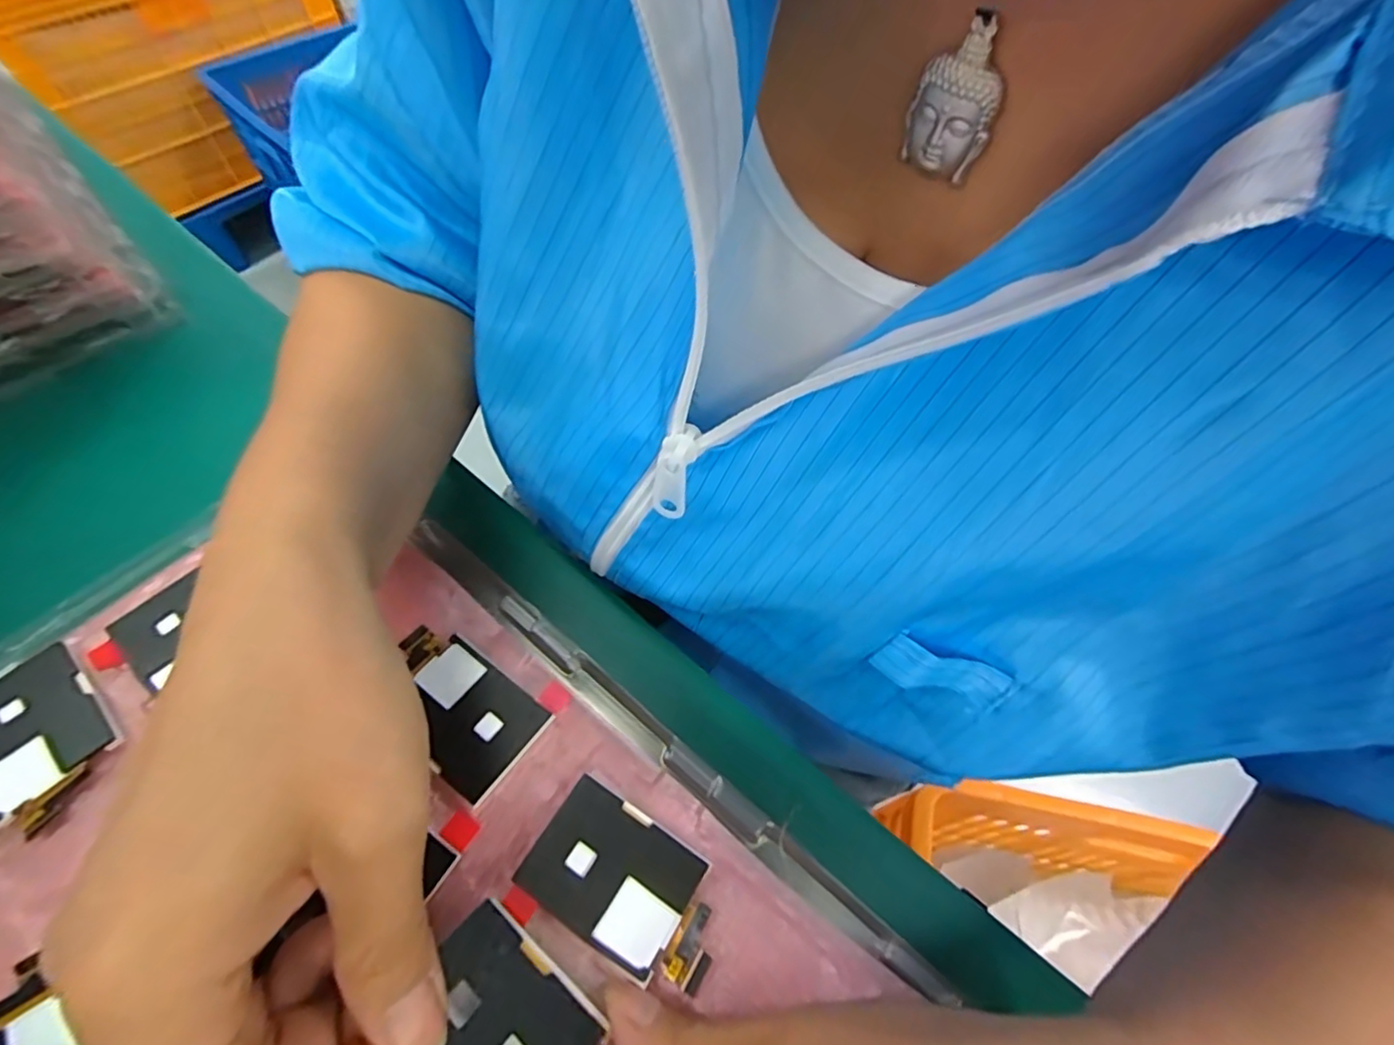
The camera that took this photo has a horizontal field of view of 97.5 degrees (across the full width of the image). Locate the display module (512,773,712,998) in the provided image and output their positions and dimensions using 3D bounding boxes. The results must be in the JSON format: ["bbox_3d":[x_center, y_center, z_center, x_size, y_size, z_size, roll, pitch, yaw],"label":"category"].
[{"bbox_3d":[-0.020,0.103,0.174,0.056,0.004,0.034,30,63,15],"label":"display module"}]

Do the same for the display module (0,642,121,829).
[{"bbox_3d":[-0.208,0.065,0.189,0.052,0.004,0.035,38,64,20],"label":"display module"}]

